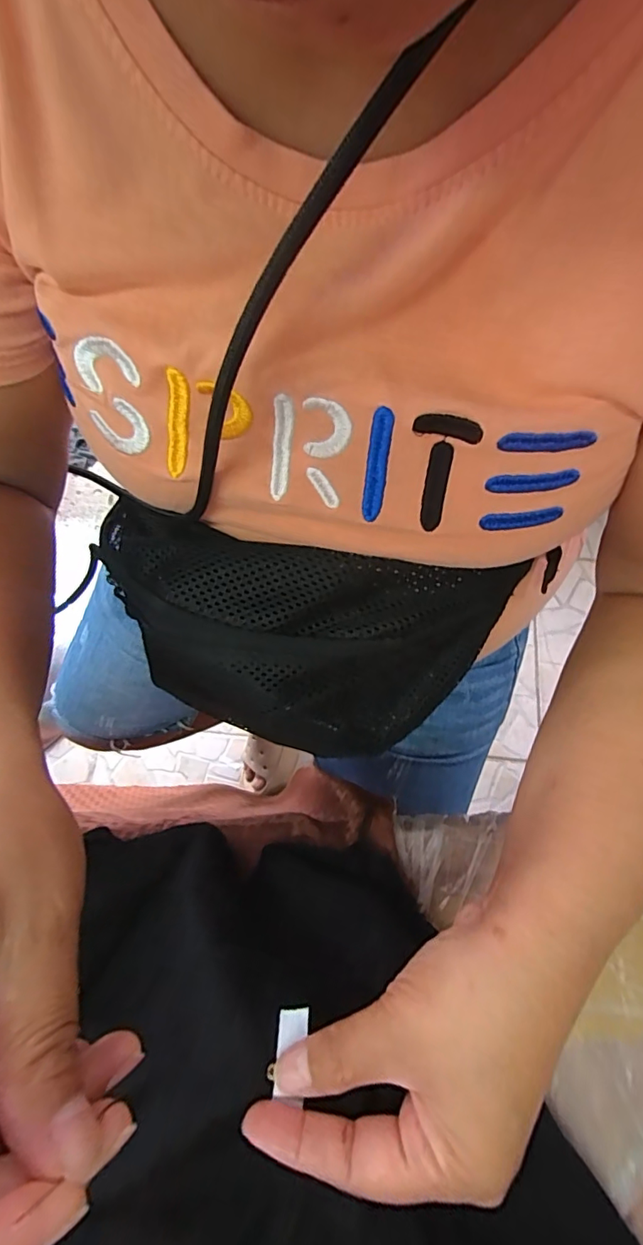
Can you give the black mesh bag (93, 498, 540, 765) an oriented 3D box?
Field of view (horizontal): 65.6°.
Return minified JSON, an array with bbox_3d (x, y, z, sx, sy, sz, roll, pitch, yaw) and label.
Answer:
[{"bbox_3d":[-0.017,0.005,0.281,0.236,0.082,0.118,11,75,5],"label":"black mesh bag"}]

